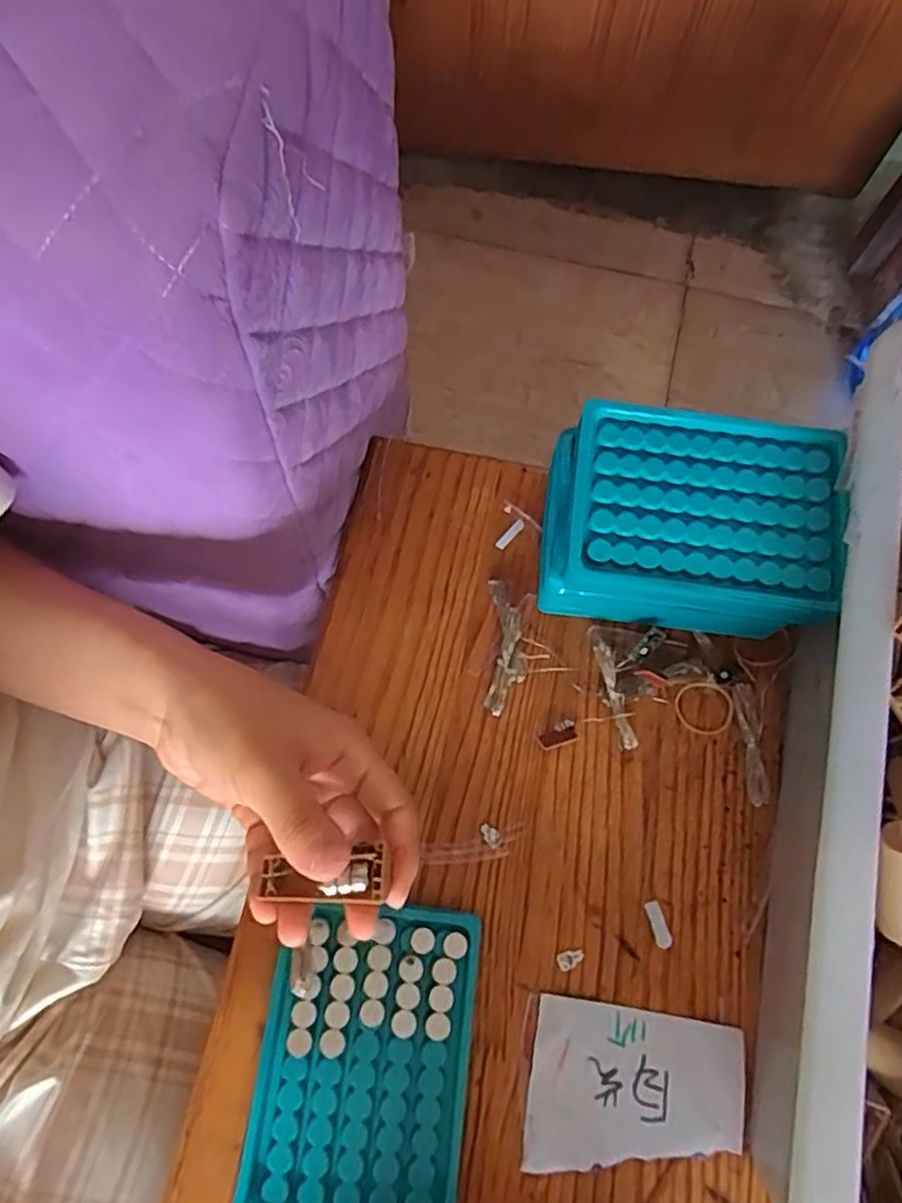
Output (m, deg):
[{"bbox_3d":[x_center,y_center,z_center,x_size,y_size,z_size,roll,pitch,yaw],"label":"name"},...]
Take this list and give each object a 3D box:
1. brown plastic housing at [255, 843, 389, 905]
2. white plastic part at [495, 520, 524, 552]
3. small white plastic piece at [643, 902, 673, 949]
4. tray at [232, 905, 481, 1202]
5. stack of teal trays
[{"bbox_3d":[-0.049,0.102,0.255,0.050,0.007,0.018,-5,72,17],"label":"brown plastic housing"},{"bbox_3d":[0.036,-0.040,0.413,0.007,0.004,0.022,41,76,11],"label":"white plastic part"},{"bbox_3d":[0.104,0.162,0.344,0.008,0.004,0.022,-19,74,-7],"label":"small white plastic piece"},{"bbox_3d":[-0.040,0.212,0.317,0.096,0.014,0.130,7,73,1],"label":"tray"},{"bbox_3d":[0.117,-0.038,0.359,0.131,0.068,0.092,11,73,2],"label":"stack of teal trays"}]

